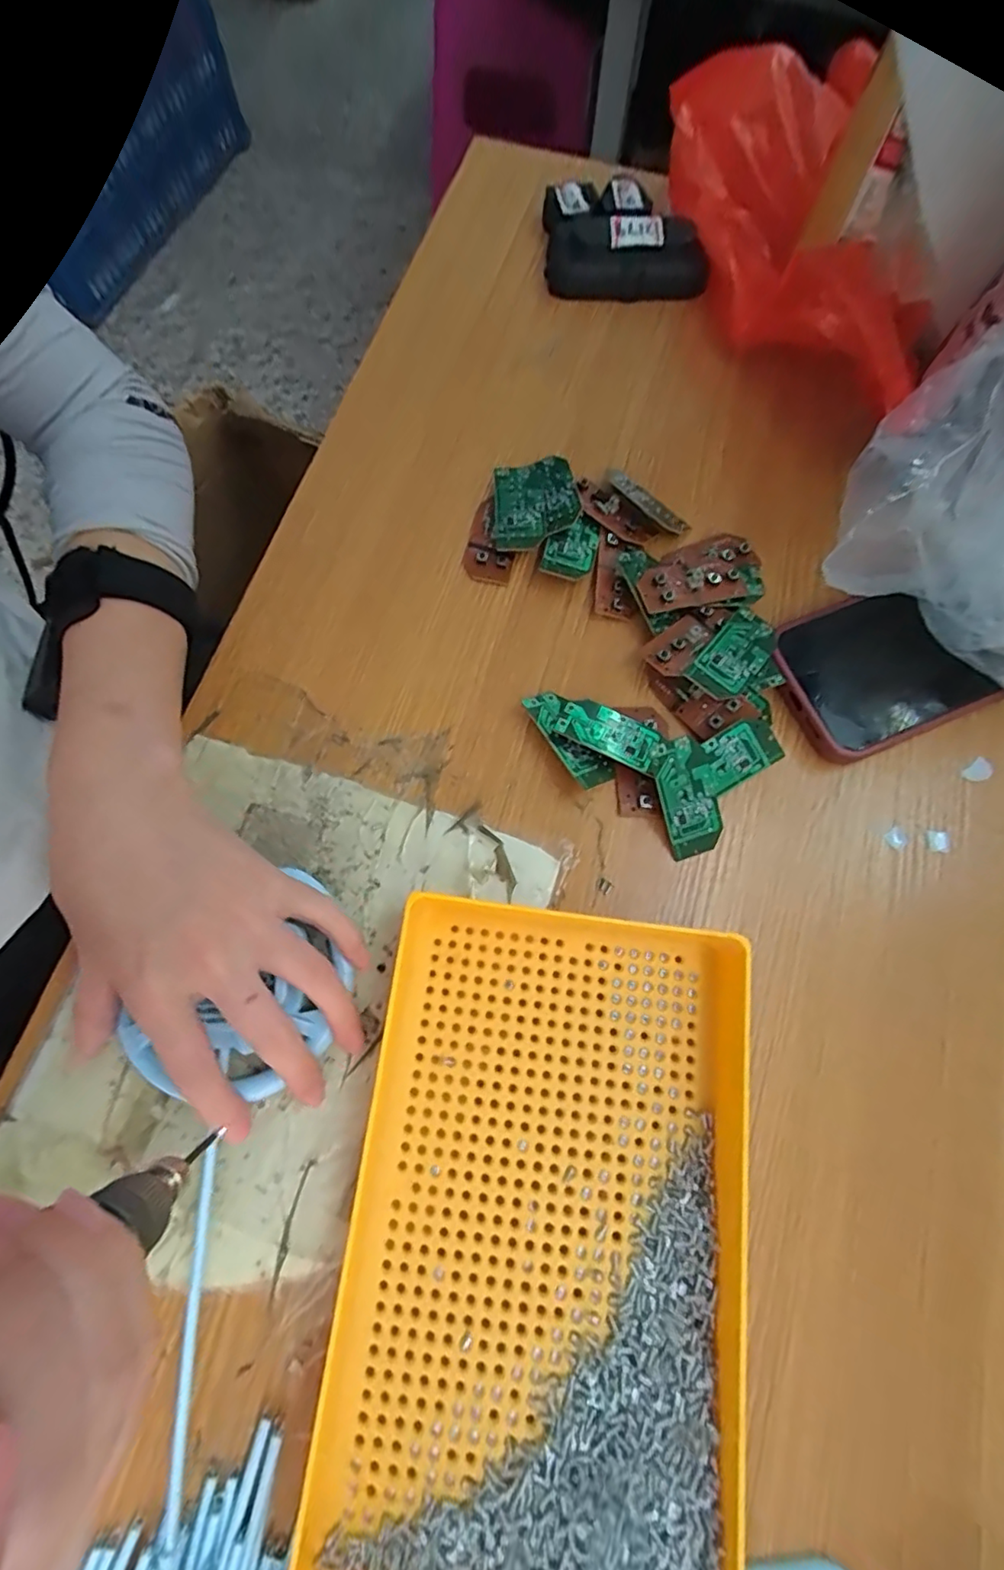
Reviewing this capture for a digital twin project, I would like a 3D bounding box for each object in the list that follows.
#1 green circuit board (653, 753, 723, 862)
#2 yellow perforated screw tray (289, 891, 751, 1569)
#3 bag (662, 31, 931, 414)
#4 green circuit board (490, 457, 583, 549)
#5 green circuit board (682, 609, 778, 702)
[{"bbox_3d":[0.094,0.010,0.291,0.029,0.004,0.052,-18,101,-5],"label":"green circuit board"},{"bbox_3d":[0.017,0.176,0.232,0.158,0.037,0.244,9,73,1],"label":"yellow perforated screw tray"},{"bbox_3d":[0.182,-0.337,0.365,0.073,0.085,0.252,-17,75,-7],"label":"bag"},{"bbox_3d":[0.018,-0.167,0.340,0.050,0.006,0.063,-9,73,2],"label":"green circuit board"},{"bbox_3d":[0.124,-0.069,0.308,0.029,0.008,0.057,39,76,9],"label":"green circuit board"}]

